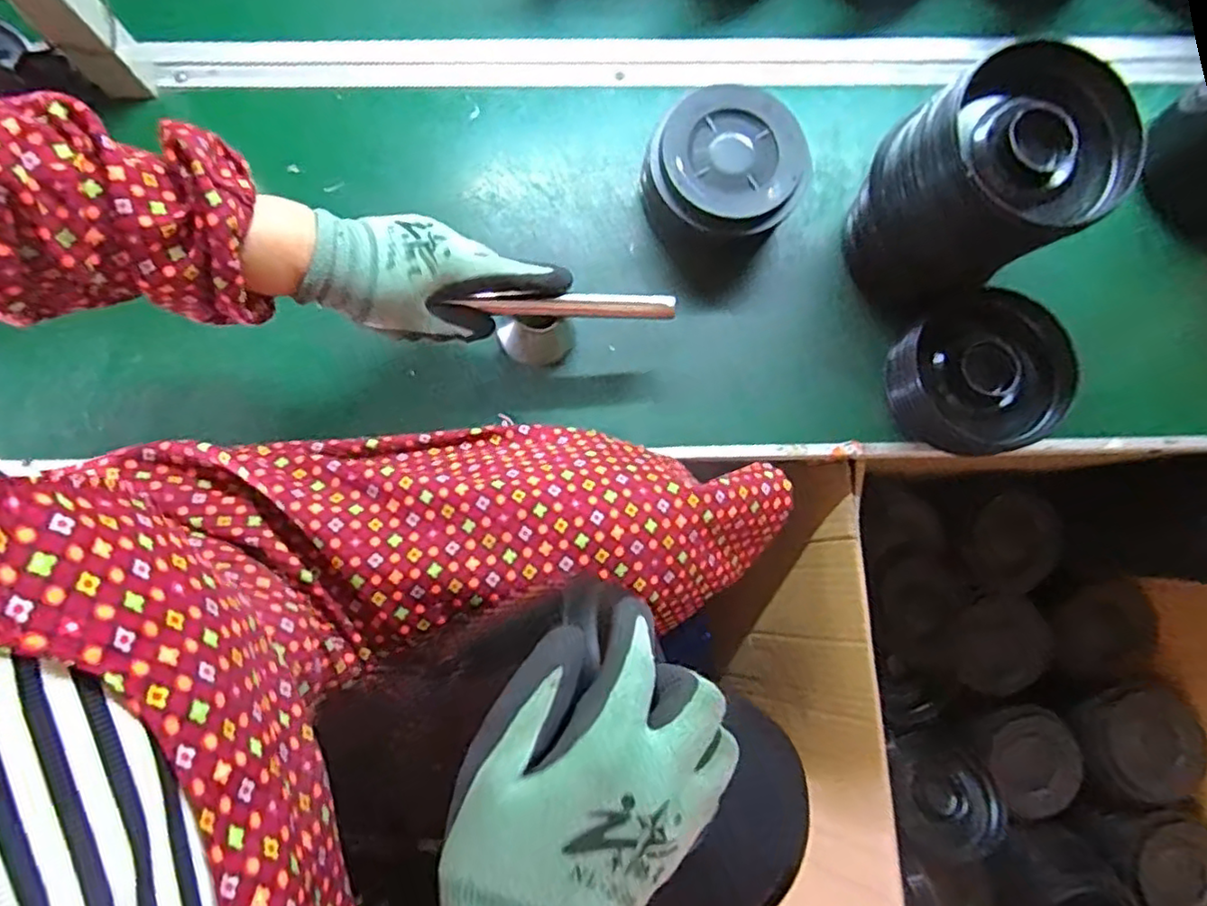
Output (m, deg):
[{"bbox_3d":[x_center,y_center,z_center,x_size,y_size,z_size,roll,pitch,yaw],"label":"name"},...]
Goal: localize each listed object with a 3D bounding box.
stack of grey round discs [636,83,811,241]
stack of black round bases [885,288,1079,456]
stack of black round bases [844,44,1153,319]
[{"bbox_3d":[0.094,-0.221,0.519,0.120,0.068,0.125,-42,83,-7],"label":"stack of grey round discs"},{"bbox_3d":[0.290,-0.059,0.505,0.114,0.066,0.120,-17,81,-4],"label":"stack of black round bases"},{"bbox_3d":[0.265,-0.185,0.471,0.116,0.165,0.127,-27,81,-5],"label":"stack of black round bases"}]

